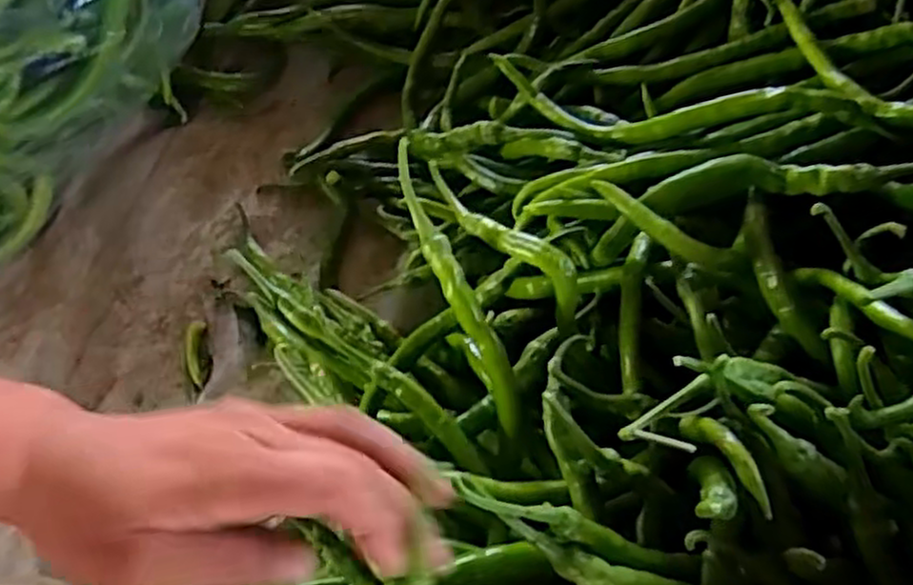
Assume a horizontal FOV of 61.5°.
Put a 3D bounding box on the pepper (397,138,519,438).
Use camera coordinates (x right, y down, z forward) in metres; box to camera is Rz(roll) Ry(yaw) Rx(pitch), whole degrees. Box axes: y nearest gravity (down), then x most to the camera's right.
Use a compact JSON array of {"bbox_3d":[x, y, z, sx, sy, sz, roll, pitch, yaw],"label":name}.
[{"bbox_3d":[0.001,0.000,0.407,0.018,0.010,0.159,-23,94,16],"label":"pepper"}]

